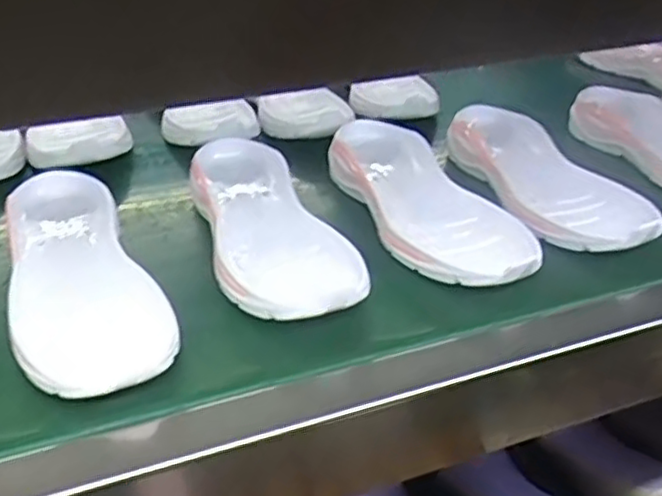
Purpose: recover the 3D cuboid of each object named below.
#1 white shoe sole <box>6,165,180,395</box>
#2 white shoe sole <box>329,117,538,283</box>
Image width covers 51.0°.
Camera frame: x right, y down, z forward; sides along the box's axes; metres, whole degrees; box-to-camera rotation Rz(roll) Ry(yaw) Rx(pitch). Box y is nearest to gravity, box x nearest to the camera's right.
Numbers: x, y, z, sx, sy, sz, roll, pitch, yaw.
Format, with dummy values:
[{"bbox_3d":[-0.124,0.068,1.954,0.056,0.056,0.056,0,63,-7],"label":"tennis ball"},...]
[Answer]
[{"bbox_3d":[-0.182,0.019,0.493,0.100,0.054,0.238,-20,38,-22],"label":"white shoe sole"},{"bbox_3d":[0.080,-0.038,0.580,0.101,0.052,0.234,-16,36,-16],"label":"white shoe sole"}]

